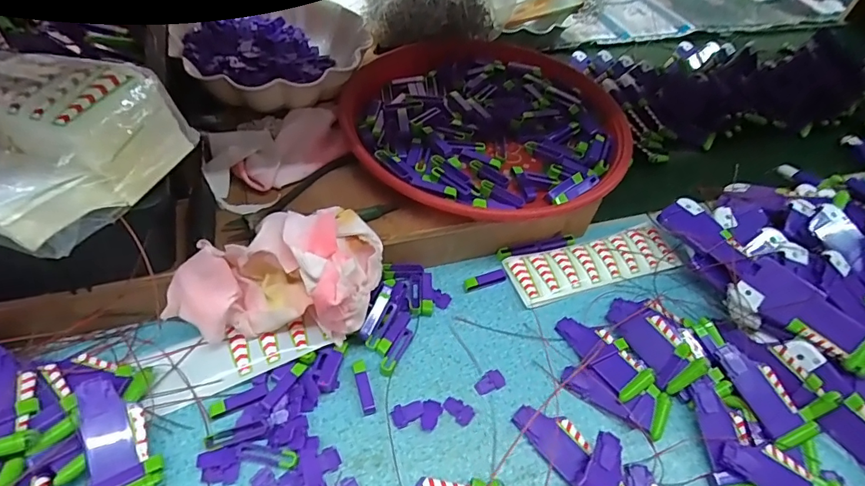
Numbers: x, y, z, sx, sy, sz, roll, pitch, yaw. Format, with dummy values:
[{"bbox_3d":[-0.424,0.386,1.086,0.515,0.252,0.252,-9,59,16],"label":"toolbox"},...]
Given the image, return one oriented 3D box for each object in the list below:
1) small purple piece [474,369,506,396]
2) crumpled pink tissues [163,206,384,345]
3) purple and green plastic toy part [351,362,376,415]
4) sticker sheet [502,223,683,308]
[{"bbox_3d":[0.050,0.122,0.406,0.027,0.004,0.018,-18,55,-20],"label":"small purple piece"},{"bbox_3d":[-0.127,0.021,0.383,0.166,0.068,0.103,2,51,-5],"label":"crumpled pink tissues"},{"bbox_3d":[-0.057,0.121,0.388,0.011,0.009,0.045,-12,53,-16],"label":"purple and green plastic toy part"},{"bbox_3d":[0.173,0.020,0.492,0.188,0.007,0.060,-13,53,-15],"label":"sticker sheet"}]

